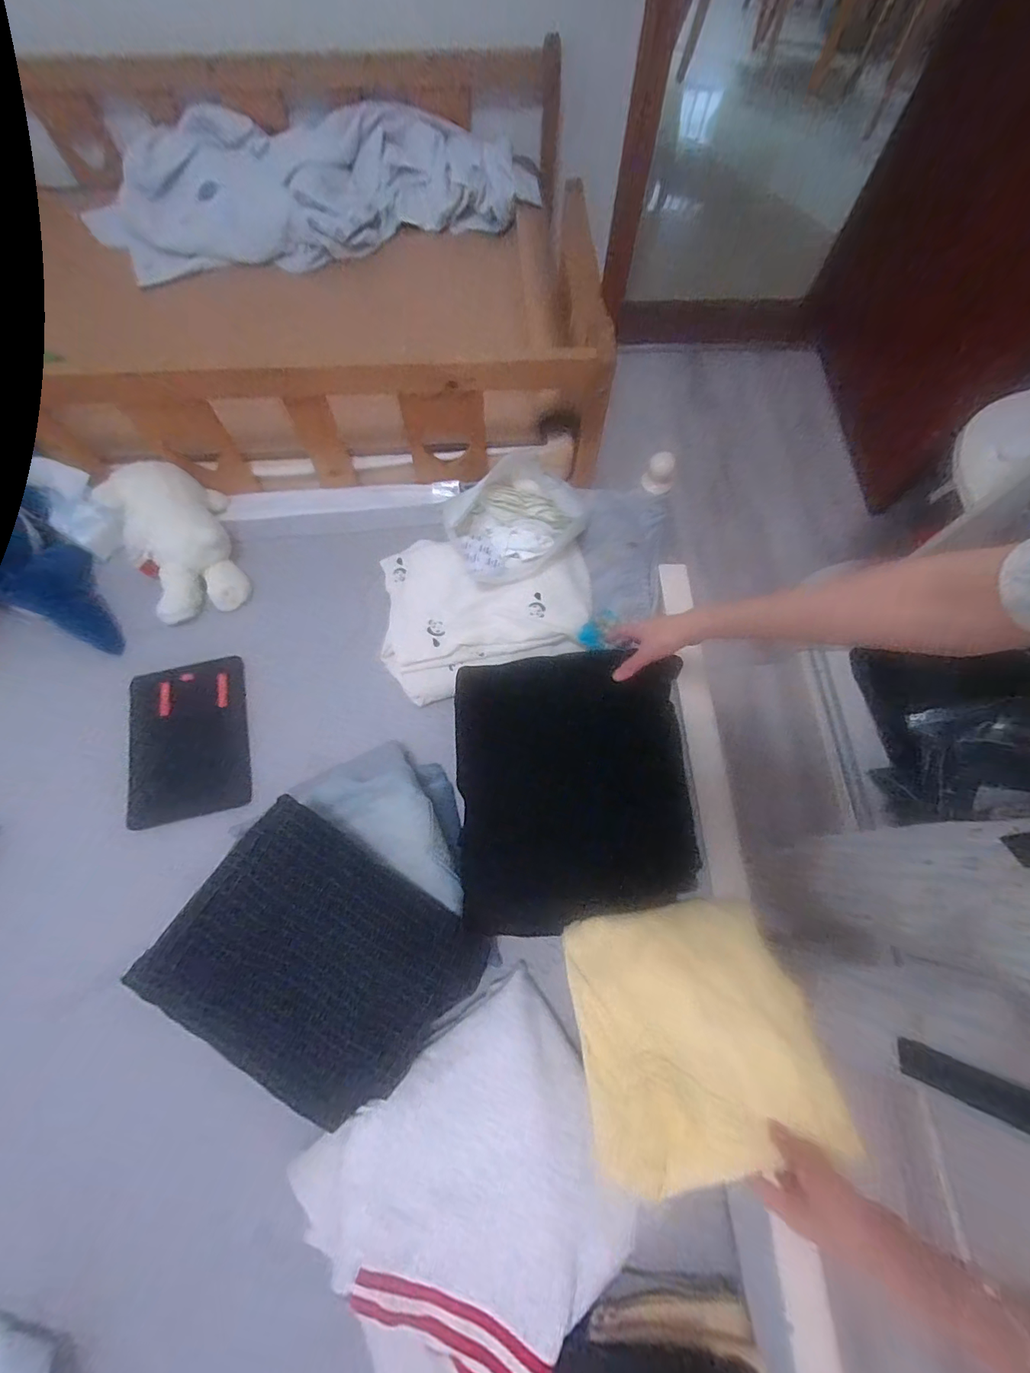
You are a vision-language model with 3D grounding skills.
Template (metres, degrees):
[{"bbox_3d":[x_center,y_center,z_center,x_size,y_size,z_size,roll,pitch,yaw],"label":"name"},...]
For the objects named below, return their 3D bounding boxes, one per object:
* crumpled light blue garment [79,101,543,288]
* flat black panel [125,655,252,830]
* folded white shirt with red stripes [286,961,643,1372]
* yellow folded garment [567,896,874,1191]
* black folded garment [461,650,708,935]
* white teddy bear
[{"bbox_3d":[-0.432,-1.112,1.076,0.954,0.138,0.339,-9,69,-4],"label":"crumpled light blue garment"},{"bbox_3d":[-0.500,0.078,0.744,0.163,0.015,0.242,-10,71,-15],"label":"flat black panel"},{"bbox_3d":[-0.038,0.545,0.518,0.322,0.059,0.288,-35,73,-13],"label":"folded white shirt with red stripes"},{"bbox_3d":[0.191,0.369,0.532,0.241,0.017,0.241,-9,51,2],"label":"yellow folded garment"},{"bbox_3d":[0.081,0.132,0.662,0.306,0.029,0.353,-4,85,-2],"label":"black folded garment"},{"bbox_3d":[-0.565,-0.258,0.811,0.156,0.107,0.296,-27,71,-10],"label":"white teddy bear"}]

